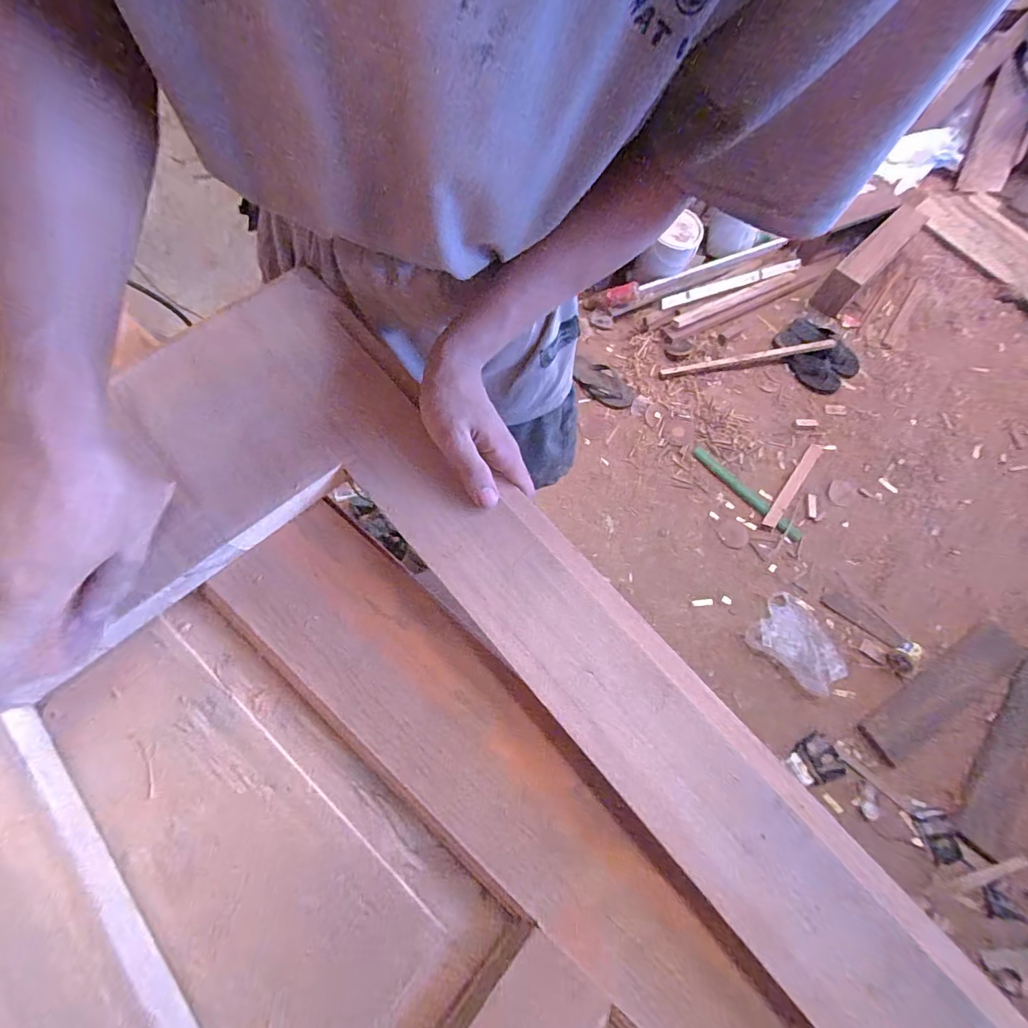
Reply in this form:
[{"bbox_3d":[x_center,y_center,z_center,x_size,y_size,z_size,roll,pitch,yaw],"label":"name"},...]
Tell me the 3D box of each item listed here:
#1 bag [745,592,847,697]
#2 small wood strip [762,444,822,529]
[{"bbox_3d":[0.764,0.342,1.228,0.199,0.055,0.237,-42,76,-16],"label":"bag"},{"bbox_3d":[0.858,-0.088,1.418,0.043,0.015,0.349,41,70,3],"label":"small wood strip"}]

